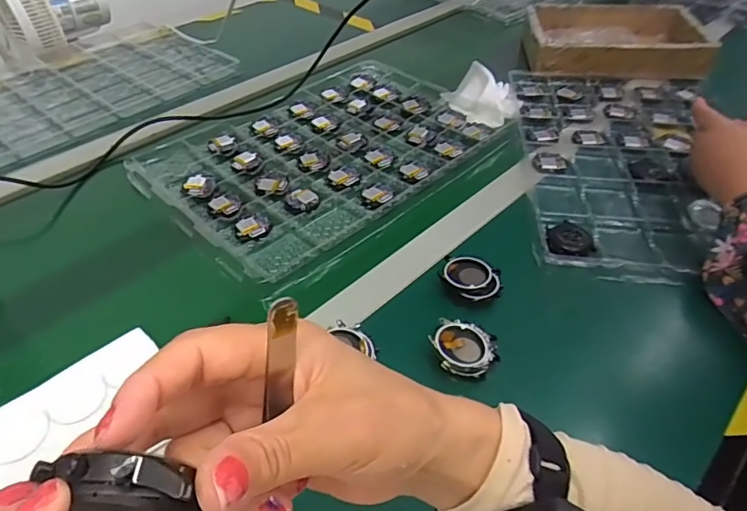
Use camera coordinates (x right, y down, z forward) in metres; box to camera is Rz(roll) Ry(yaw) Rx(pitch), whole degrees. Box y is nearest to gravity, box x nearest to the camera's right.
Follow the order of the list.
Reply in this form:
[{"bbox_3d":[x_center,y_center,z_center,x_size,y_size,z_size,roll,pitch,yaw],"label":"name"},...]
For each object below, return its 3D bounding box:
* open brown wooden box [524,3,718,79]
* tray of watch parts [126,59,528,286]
[{"bbox_3d":[0.396,-0.364,0.874,0.261,0.057,0.221,8,45,8],"label":"open brown wooden box"},{"bbox_3d":[-0.060,-0.143,0.693,0.430,0.015,0.299,-33,53,-30],"label":"tray of watch parts"}]

